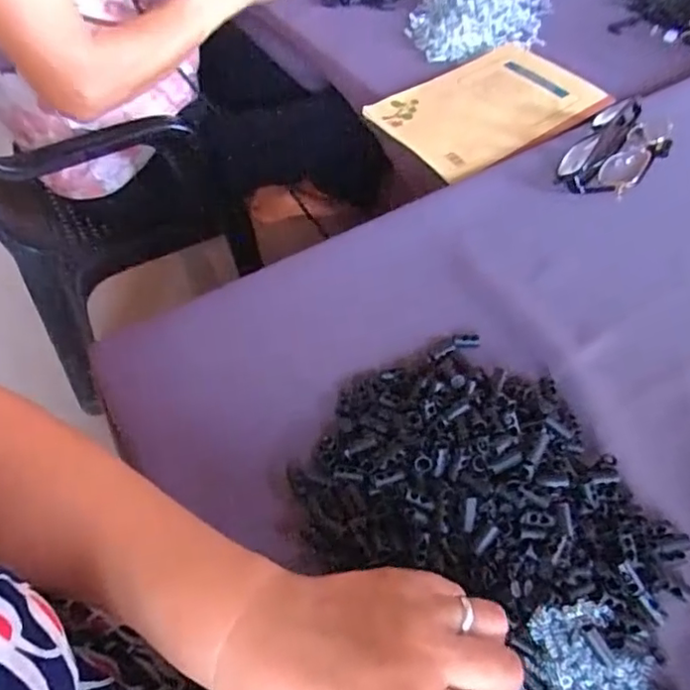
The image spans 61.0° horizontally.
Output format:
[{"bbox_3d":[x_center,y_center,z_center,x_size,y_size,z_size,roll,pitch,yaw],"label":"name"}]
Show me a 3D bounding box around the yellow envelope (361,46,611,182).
[{"bbox_3d":[0.149,-0.243,0.597,0.226,0.011,0.143,-32,59,-18],"label":"yellow envelope"}]

